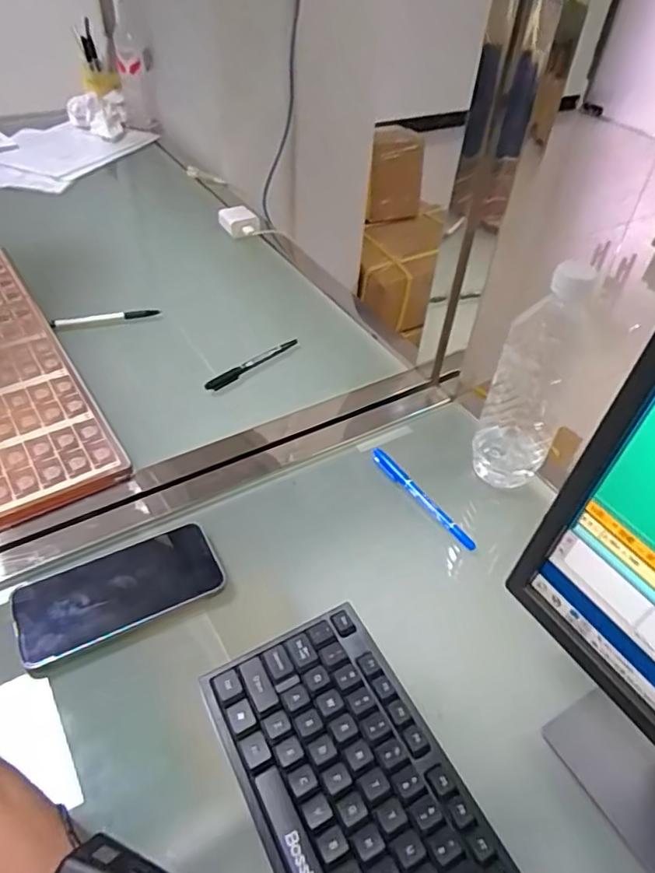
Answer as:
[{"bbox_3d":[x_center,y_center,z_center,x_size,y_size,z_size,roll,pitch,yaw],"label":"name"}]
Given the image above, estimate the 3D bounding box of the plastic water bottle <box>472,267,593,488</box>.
[{"bbox_3d":[0.188,-0.051,0.526,0.070,0.224,0.056,20,47,15],"label":"plastic water bottle"}]

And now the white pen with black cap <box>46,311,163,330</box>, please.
[{"bbox_3d":[-0.286,-0.152,0.744,0.131,0.011,0.011,-12,47,-16],"label":"white pen with black cap"}]

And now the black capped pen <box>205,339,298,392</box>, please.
[{"bbox_3d":[-0.090,-0.088,0.695,0.015,0.016,0.136,35,52,27],"label":"black capped pen"}]

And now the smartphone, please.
[{"bbox_3d":[-0.168,0.126,0.471,0.158,0.013,0.075,-18,49,-21],"label":"smartphone"}]

